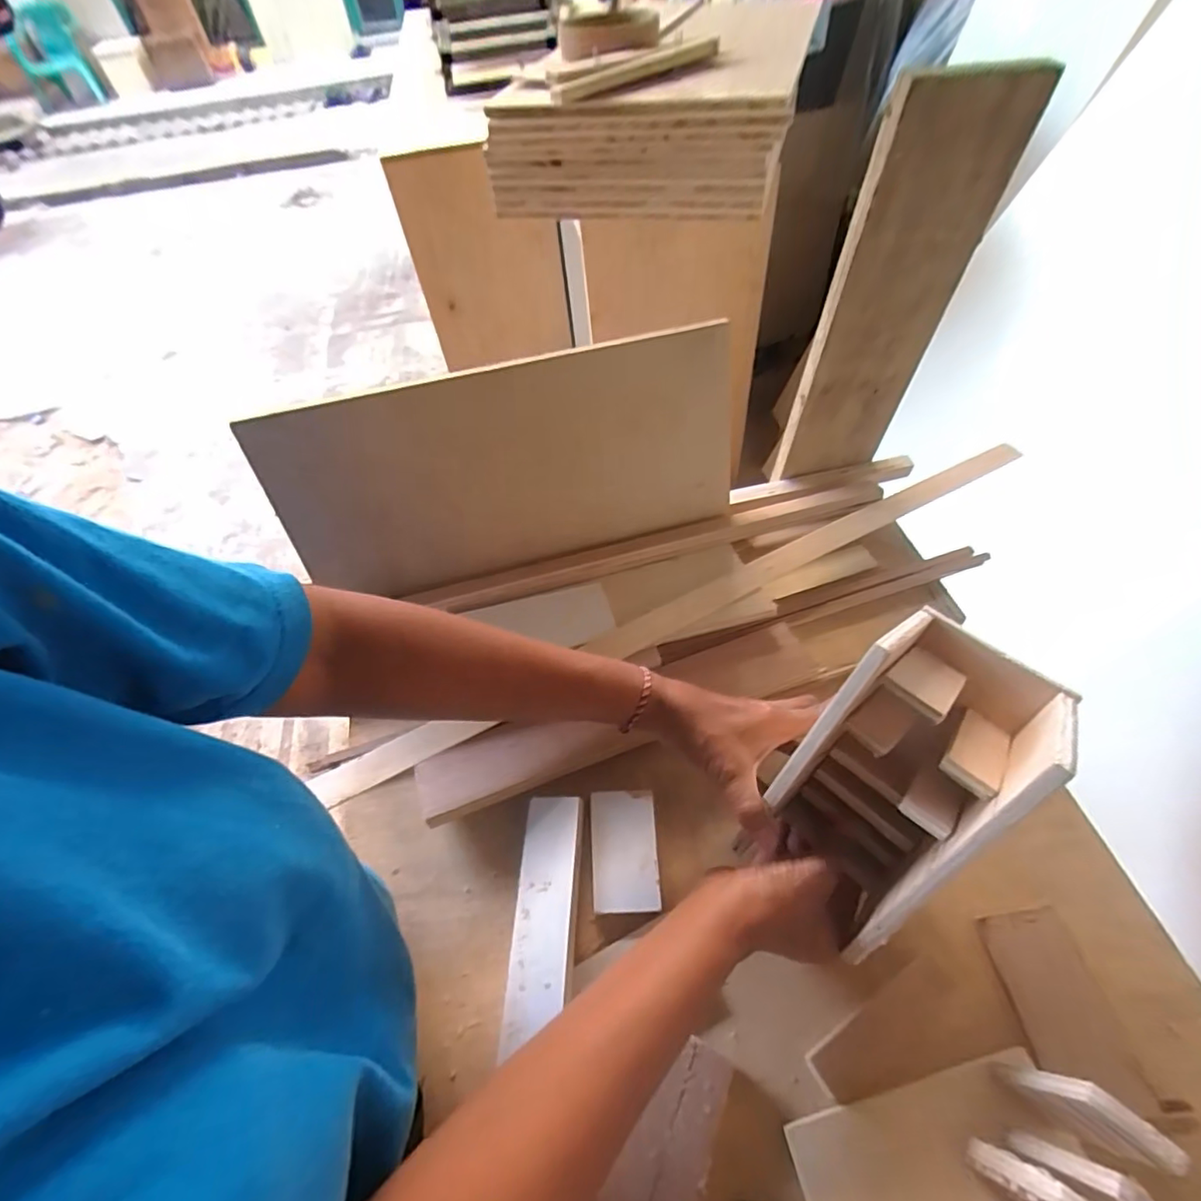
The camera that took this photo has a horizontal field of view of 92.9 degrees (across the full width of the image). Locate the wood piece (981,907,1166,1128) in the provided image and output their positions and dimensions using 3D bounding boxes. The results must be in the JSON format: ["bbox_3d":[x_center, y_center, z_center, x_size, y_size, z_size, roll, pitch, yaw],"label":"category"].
[{"bbox_3d":[0.276,0.244,0.343,0.054,0.006,0.099,-7,54,0],"label":"wood piece"}]

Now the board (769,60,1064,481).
[{"bbox_3d":[0.229,-0.227,0.462,0.105,0.312,0.018,-10,58,-5],"label":"board"}]

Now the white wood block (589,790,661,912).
[{"bbox_3d":[0.017,0.178,0.406,0.045,0.013,0.079,-4,54,3],"label":"white wood block"}]

